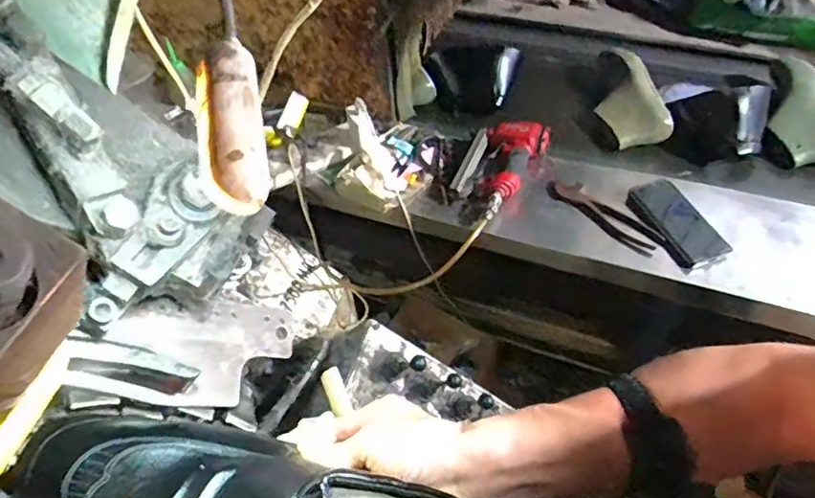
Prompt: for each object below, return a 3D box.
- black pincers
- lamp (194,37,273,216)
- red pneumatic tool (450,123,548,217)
[{"bbox_3d":[0.344,-0.063,0.979,0.059,0.022,0.227,-36,58,-23],"label":"black pincers"},{"bbox_3d":[-0.069,-0.053,0.218,0.022,0.023,0.097,-11,52,-5],"label":"lamp"},{"bbox_3d":[0.163,-0.168,1.046,0.143,0.069,0.239,26,58,22],"label":"red pneumatic tool"}]

